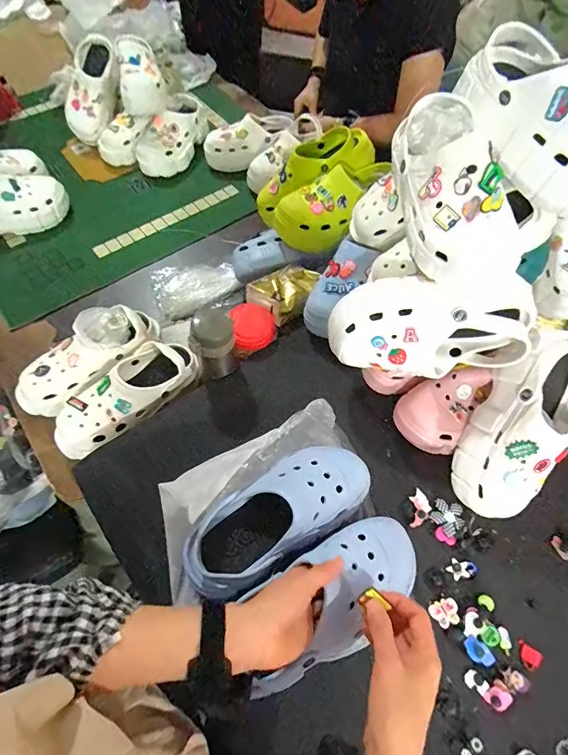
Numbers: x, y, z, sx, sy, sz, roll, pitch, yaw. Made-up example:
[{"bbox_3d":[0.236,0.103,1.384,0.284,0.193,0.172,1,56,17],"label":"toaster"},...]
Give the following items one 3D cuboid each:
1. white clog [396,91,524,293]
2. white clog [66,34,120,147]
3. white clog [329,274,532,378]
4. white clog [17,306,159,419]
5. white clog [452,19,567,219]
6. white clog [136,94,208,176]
[{"bbox_3d":[0.205,-0.228,0.472,0.105,0.096,0.247,-16,87,-9],"label":"white clog"},{"bbox_3d":[-0.514,-0.769,1.063,0.124,0.098,0.248,26,108,13],"label":"white clog"},{"bbox_3d":[0.190,-0.077,0.554,0.256,0.131,0.091,7,39,16],"label":"white clog"},{"bbox_3d":[-0.365,-0.038,0.731,0.270,0.113,0.110,-40,69,-20],"label":"white clog"},{"bbox_3d":[0.313,-0.306,0.462,0.089,0.107,0.250,-28,79,-15],"label":"white clog"},{"bbox_3d":[-0.296,-0.654,1.090,0.107,0.109,0.260,26,64,13],"label":"white clog"}]

